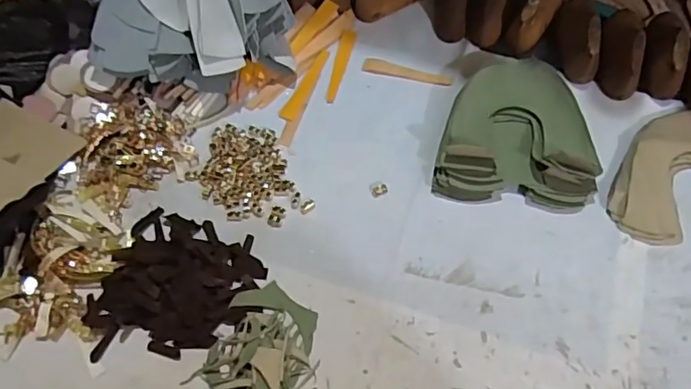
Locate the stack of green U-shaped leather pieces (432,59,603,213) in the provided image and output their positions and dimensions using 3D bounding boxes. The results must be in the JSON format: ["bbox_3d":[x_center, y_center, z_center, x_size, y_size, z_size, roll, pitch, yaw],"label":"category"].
[{"bbox_3d":[0.195,-0.074,0.617,0.172,0.038,0.181,7,62,5],"label":"stack of green U-shaped leather pieces"}]

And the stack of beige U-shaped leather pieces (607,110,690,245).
[{"bbox_3d":[0.384,-0.021,0.594,0.171,0.022,0.170,11,63,7],"label":"stack of beige U-shaped leather pieces"}]

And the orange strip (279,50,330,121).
[{"bbox_3d":[-0.047,-0.139,0.680,0.020,0.004,0.116,24,65,13],"label":"orange strip"}]

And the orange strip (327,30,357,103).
[{"bbox_3d":[-0.006,-0.167,0.691,0.019,0.004,0.119,10,62,6],"label":"orange strip"}]

